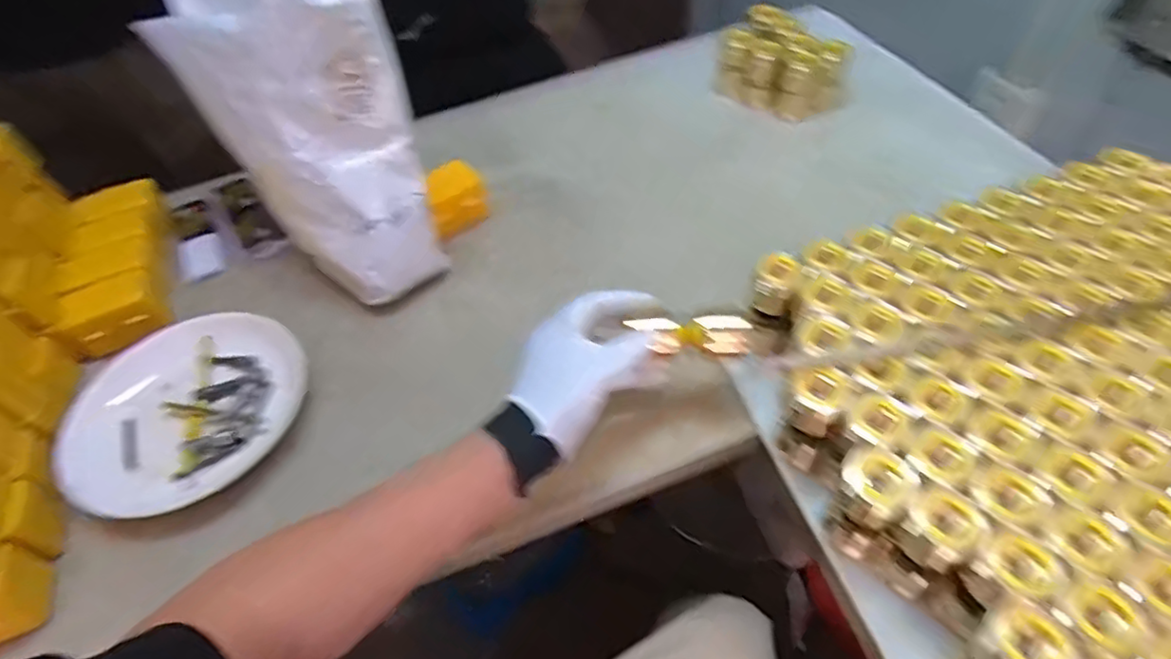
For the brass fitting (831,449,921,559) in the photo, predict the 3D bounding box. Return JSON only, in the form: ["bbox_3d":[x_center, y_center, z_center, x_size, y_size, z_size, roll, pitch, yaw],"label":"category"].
[{"bbox_3d":[0.190,0.120,0.435,0.040,0.092,0.035,34,61,28],"label":"brass fitting"}]

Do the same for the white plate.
[{"bbox_3d":[-0.356,0.073,0.568,0.202,0.037,0.190,-3,51,3],"label":"white plate"}]

